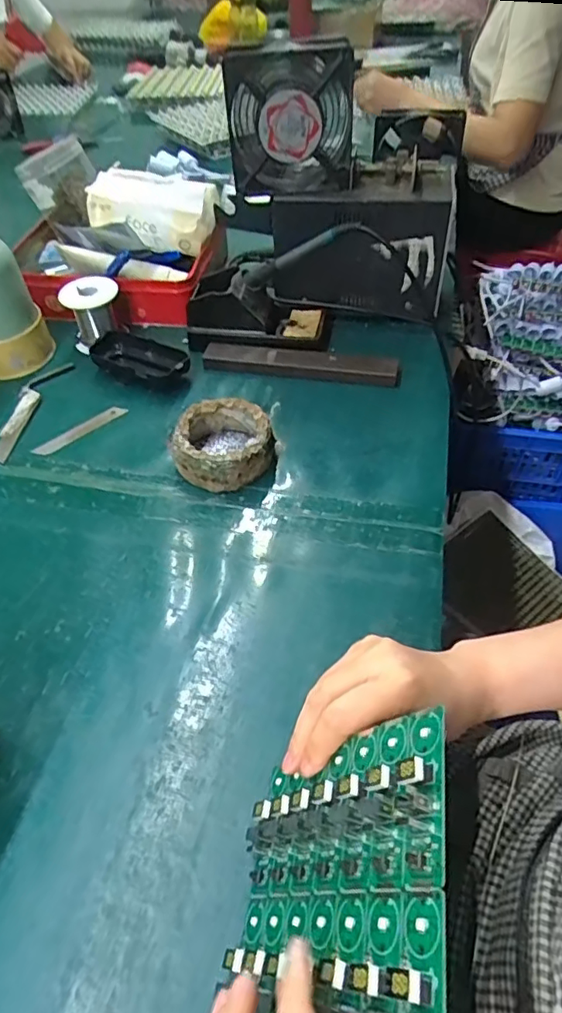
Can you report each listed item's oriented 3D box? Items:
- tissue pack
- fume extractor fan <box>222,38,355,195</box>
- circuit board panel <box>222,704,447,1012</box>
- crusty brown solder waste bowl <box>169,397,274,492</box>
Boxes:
[{"bbox_3d":[-0.150,-0.345,0.674,0.140,0.068,0.090,17,51,17],"label":"tissue pack"},{"bbox_3d":[0.009,-0.367,0.547,0.117,0.114,0.048,0,48,3],"label":"fume extractor fan"},{"bbox_3d":[0.018,0.171,0.255,0.014,0.143,0.129,27,48,-16],"label":"circuit board panel"},{"bbox_3d":[-0.052,-0.056,0.521,0.086,0.045,0.079,-1,48,1],"label":"crusty brown solder waste bowl"}]

